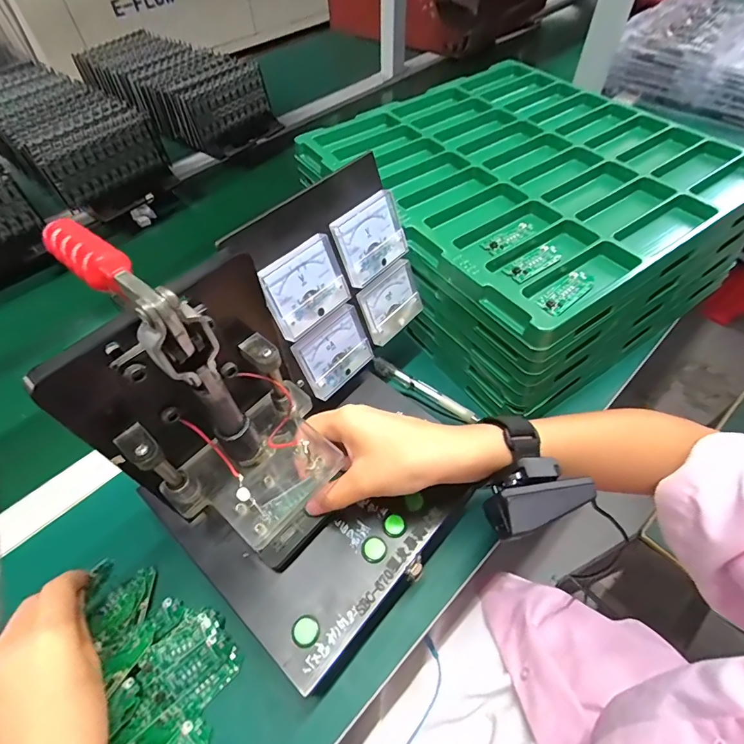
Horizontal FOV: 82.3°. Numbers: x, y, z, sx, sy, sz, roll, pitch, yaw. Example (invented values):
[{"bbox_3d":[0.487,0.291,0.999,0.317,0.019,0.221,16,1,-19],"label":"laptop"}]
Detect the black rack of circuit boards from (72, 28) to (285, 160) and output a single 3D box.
[{"bbox_3d":[-0.373,-0.538,0.816,0.402,0.093,0.192,35,62,24],"label":"black rack of circuit boards"}]

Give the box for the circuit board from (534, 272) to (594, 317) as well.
[{"bbox_3d":[0.164,-0.066,0.358,0.060,0.006,0.023,-36,60,-22],"label":"circuit board"}]

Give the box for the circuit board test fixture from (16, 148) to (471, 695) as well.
[{"bbox_3d":[-0.016,0.001,0.285,0.270,0.221,0.202,-37,61,-22],"label":"circuit board test fixture"}]

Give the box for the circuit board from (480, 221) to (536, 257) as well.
[{"bbox_3d":[0.132,-0.129,0.407,0.060,0.004,0.023,-32,59,-19],"label":"circuit board"}]

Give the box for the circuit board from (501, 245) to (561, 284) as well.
[{"bbox_3d":[0.147,-0.099,0.384,0.054,0.004,0.024,-31,59,-19],"label":"circuit board"}]

